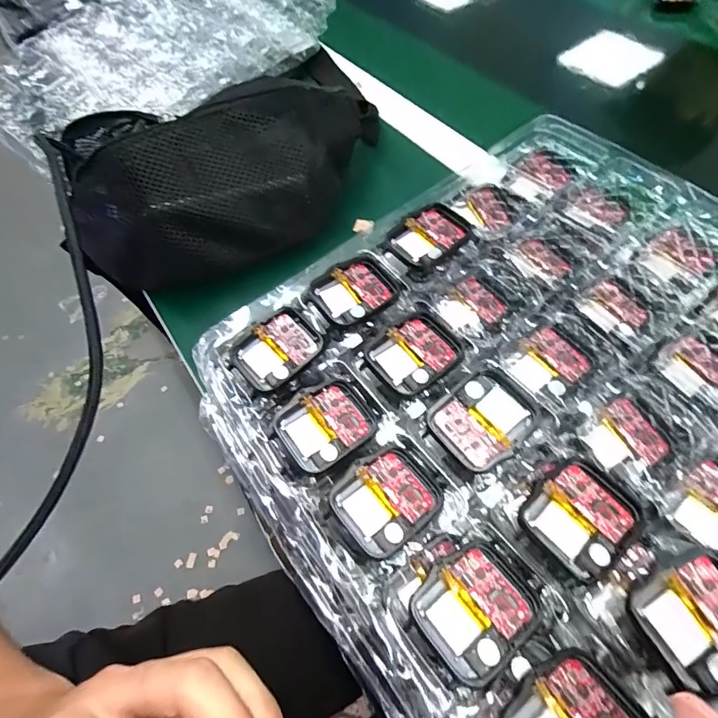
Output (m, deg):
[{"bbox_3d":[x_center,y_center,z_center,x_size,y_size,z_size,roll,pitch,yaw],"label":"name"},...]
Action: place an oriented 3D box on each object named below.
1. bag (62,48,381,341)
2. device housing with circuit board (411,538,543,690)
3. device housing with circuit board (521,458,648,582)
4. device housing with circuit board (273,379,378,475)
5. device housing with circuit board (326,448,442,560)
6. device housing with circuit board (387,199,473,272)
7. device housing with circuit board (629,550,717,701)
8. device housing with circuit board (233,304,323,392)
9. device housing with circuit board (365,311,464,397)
[{"bbox_3d":[-0.097,-0.158,0.378,0.291,0.106,0.139,-41,64,-16],"label":"bag"},{"bbox_3d":[0.044,0.095,0.170,0.042,0.006,0.037,-36,63,-14],"label":"device housing with circuit board"},{"bbox_3d":[0.089,0.064,0.180,0.042,0.011,0.035,-37,63,-14],"label":"device housing with circuit board"},{"bbox_3d":[-0.016,0.030,0.211,0.043,0.006,0.036,-32,62,-12],"label":"device housing with circuit board"},{"bbox_3d":[0.012,0.061,0.193,0.041,0.006,0.037,-38,63,-15],"label":"device housing with circuit board"},{"bbox_3d":[0.041,-0.071,0.259,0.043,0.013,0.034,-30,62,-11],"label":"device housing with circuit board"},{"bbox_3d":[0.121,0.091,0.155,0.041,0.007,0.035,-22,55,-12],"label":"device housing with circuit board"},{"bbox_3d":[-0.042,-0.005,0.231,0.042,0.012,0.036,-35,63,-13],"label":"device housing with circuit board"},{"bbox_3d":[0.029,-0.002,0.224,0.043,0.008,0.035,-33,62,-12],"label":"device housing with circuit board"}]

